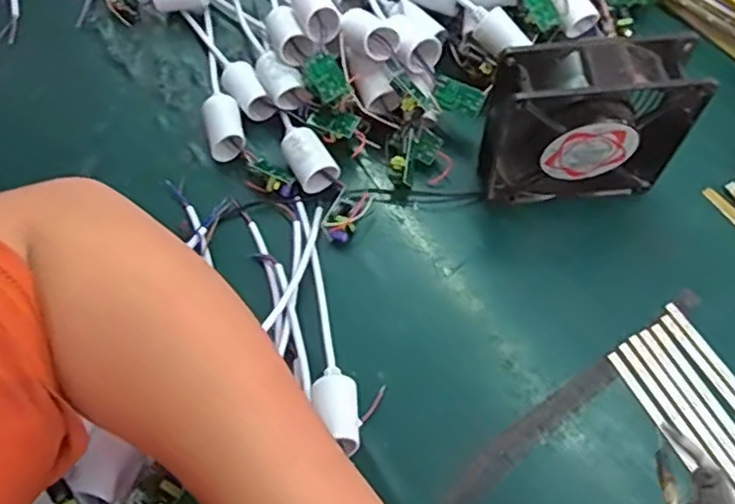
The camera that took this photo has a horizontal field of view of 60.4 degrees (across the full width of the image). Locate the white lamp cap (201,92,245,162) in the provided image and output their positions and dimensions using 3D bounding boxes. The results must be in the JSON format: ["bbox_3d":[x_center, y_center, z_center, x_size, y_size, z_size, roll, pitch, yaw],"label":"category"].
[{"bbox_3d":[-0.109,-0.094,0.482,0.027,0.031,0.048,-15,63,-4],"label":"white lamp cap"}]

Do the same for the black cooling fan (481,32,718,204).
[{"bbox_3d":[0.141,-0.080,0.412,0.121,0.119,0.049,1,63,4],"label":"black cooling fan"}]

